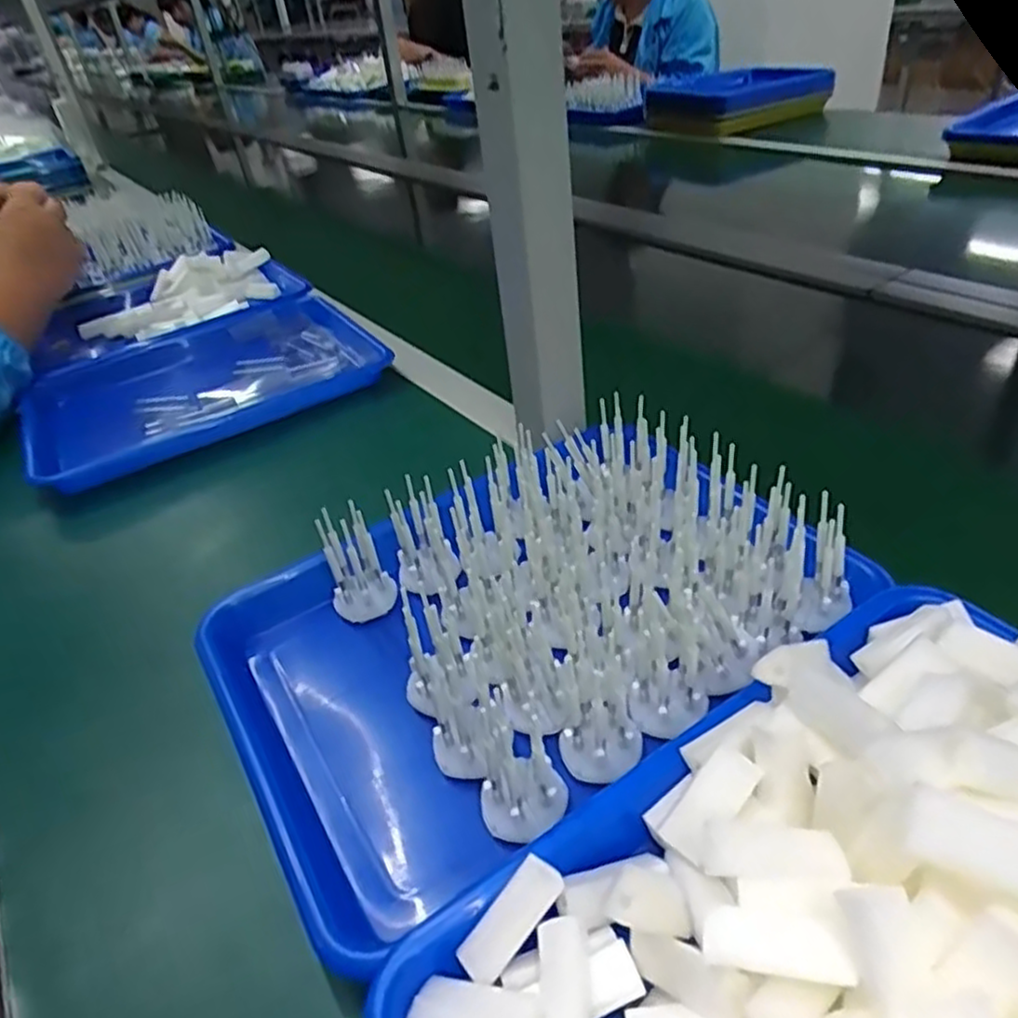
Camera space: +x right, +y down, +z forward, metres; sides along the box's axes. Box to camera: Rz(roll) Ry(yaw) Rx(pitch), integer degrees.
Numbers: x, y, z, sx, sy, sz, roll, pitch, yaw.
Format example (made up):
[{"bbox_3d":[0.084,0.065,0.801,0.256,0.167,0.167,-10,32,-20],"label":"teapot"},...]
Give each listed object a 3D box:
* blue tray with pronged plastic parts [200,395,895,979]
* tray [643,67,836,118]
[{"bbox_3d":[0.007,0.055,0.404,0.323,0.069,0.235,-25,40,-22],"label":"blue tray with pronged plastic parts"},{"bbox_3d":[0.473,-0.871,1.499,0.331,0.039,0.262,-23,39,-19],"label":"tray"}]

